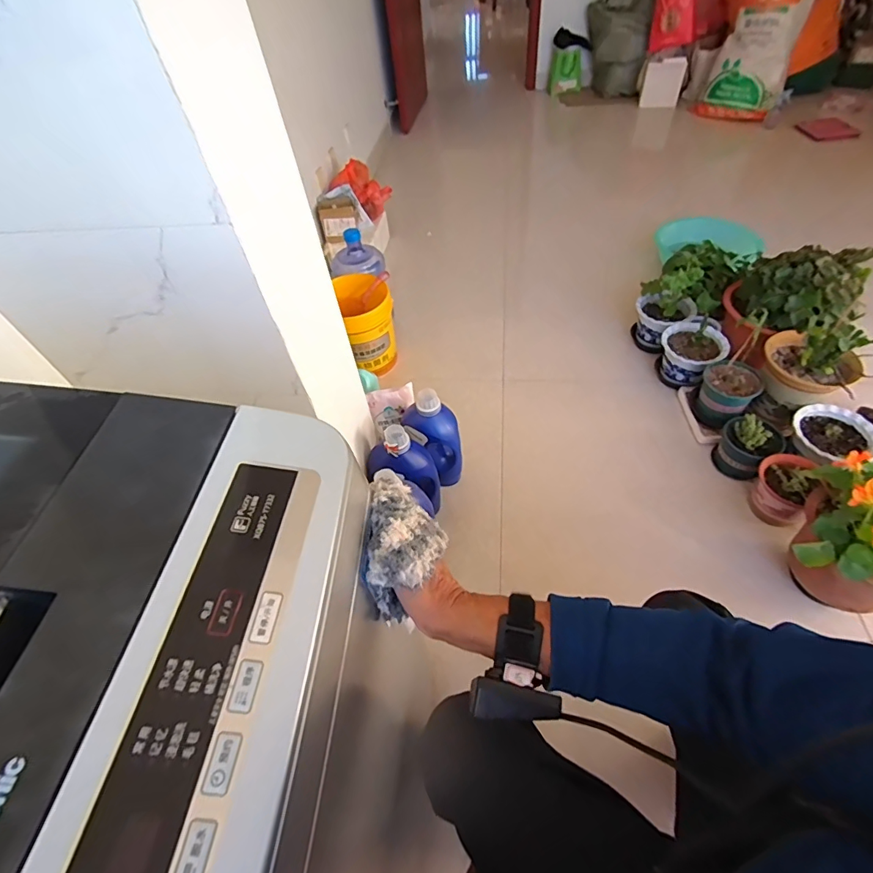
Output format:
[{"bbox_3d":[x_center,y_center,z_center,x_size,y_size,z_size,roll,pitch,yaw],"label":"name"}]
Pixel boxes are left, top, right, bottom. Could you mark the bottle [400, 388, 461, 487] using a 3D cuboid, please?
[{"bbox_3d":[-0.001,0.010,1.218,0.135,0.302,0.092,28,59,25],"label":"bottle"}]

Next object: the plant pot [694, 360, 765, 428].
[{"bbox_3d":[0.822,-0.119,1.310,0.140,0.142,0.134,-3,51,3],"label":"plant pot"}]

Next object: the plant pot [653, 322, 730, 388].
[{"bbox_3d":[0.802,-0.259,1.449,0.192,0.140,0.195,31,60,26],"label":"plant pot"}]

